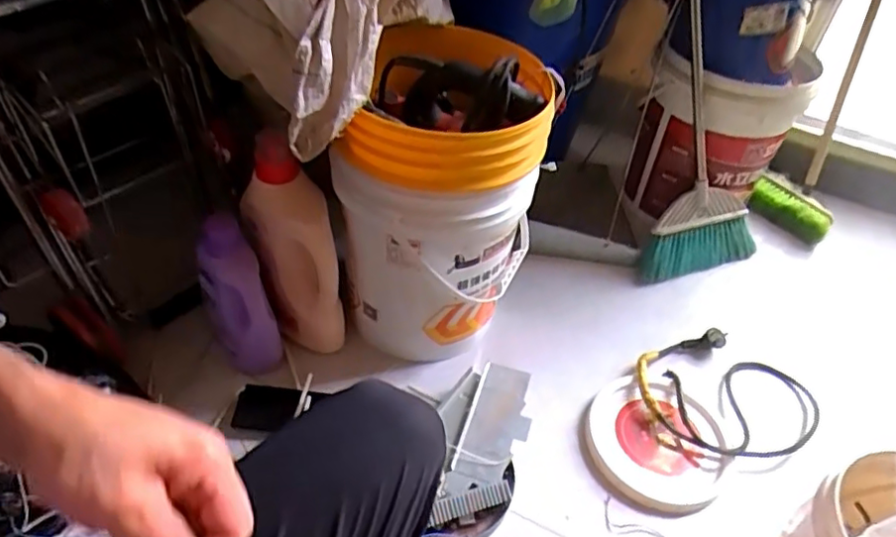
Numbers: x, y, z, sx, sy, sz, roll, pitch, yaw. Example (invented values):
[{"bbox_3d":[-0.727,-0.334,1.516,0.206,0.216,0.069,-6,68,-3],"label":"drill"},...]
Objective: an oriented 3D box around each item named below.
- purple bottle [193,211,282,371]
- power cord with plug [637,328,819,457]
[{"bbox_3d":[-0.319,0.060,0.971,0.075,0.277,0.109,-29,55,-31],"label":"purple bottle"},{"bbox_3d":[0.477,0.204,1.053,0.311,0.031,0.237,-4,45,-11],"label":"power cord with plug"}]

